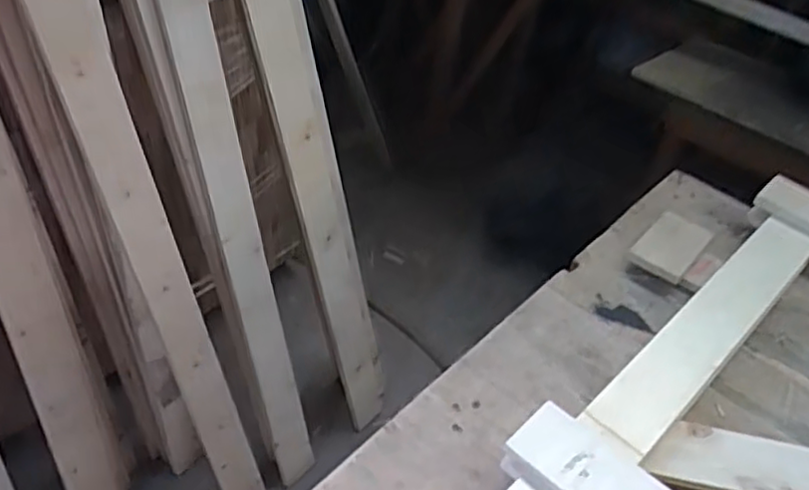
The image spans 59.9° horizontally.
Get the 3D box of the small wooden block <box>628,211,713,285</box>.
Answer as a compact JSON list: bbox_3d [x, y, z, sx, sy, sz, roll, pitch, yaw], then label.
[{"bbox_3d":[0.362,0.004,0.951,0.072,0.031,0.132,32,48,25],"label":"small wooden block"}]

